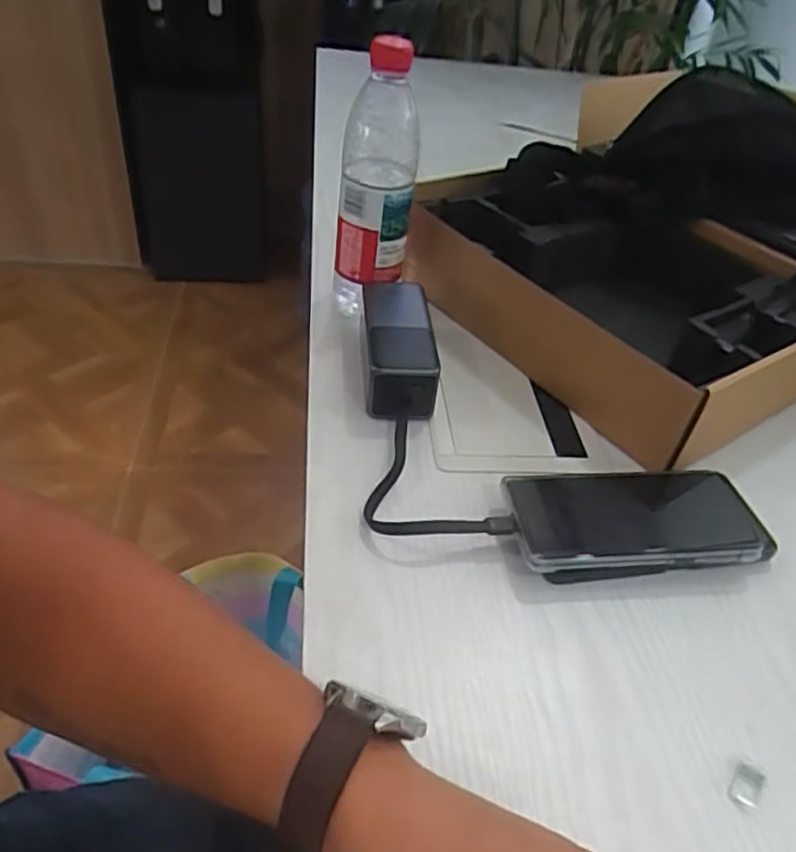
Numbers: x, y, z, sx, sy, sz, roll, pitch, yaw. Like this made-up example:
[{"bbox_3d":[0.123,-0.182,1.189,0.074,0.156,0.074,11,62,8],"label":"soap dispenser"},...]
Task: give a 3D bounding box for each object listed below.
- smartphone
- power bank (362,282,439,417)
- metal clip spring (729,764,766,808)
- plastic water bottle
[{"bbox_3d":[0.157,0.059,0.459,0.163,0.014,0.071,-1,49,-9],"label":"smartphone"},{"bbox_3d":[-0.002,-0.065,0.565,0.055,0.049,0.128,1,41,-7],"label":"power bank"},{"bbox_3d":[0.177,0.182,0.354,0.013,0.006,0.020,31,46,26],"label":"metal clip spring"},{"bbox_3d":[-0.018,-0.198,0.582,0.064,0.208,0.070,3,40,-4],"label":"plastic water bottle"}]

